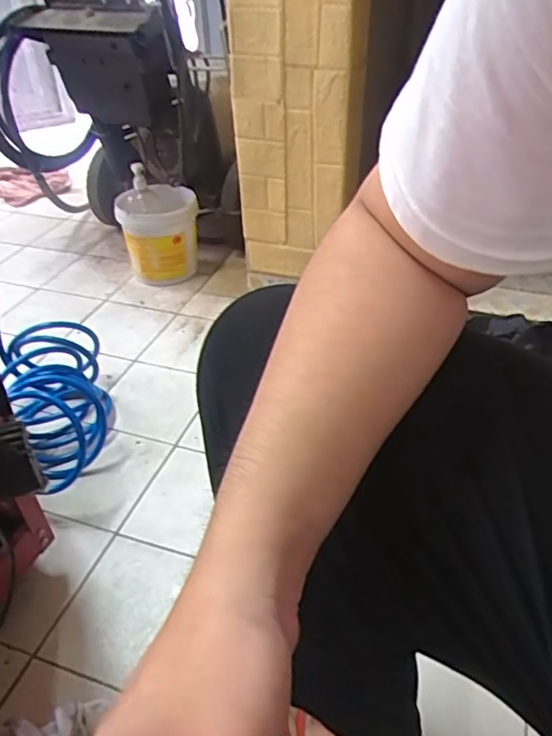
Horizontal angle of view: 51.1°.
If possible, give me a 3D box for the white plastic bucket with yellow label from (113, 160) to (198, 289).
[{"bbox_3d":[-0.295,-0.348,1.456,0.177,0.257,0.162,-3,39,3],"label":"white plastic bucket with yellow label"}]

